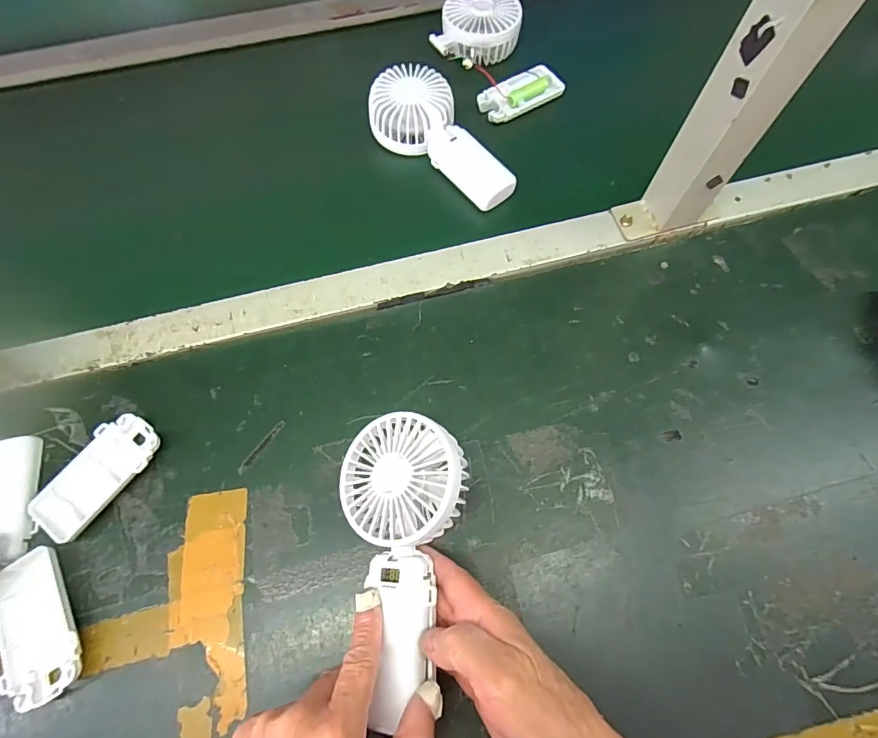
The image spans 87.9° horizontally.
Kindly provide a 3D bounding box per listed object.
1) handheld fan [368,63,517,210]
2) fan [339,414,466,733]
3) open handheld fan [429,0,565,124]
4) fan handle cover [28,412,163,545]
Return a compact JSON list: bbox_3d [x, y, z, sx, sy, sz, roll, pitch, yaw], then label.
[{"bbox_3d":[-0.003,-0.232,0.456,0.084,0.040,0.171,-30,71,-11],"label":"handheld fan"},{"bbox_3d":[-0.023,0.117,0.294,0.082,0.035,0.175,-2,71,0],"label":"fan"},{"bbox_3d":[0.062,-0.356,0.507,0.097,0.043,0.156,-31,71,-11],"label":"open handheld fan"},{"bbox_3d":[-0.262,0.083,0.353,0.050,0.015,0.095,33,72,13],"label":"fan handle cover"}]

